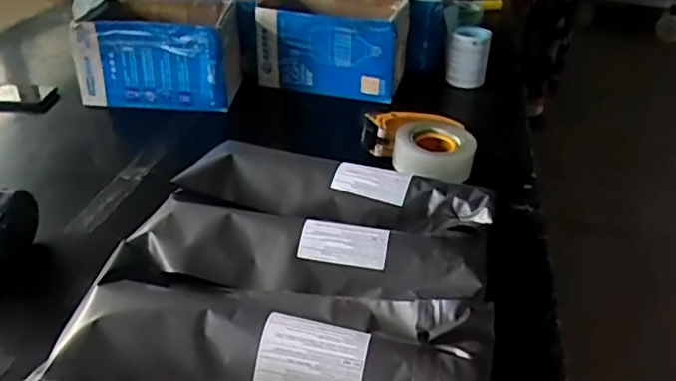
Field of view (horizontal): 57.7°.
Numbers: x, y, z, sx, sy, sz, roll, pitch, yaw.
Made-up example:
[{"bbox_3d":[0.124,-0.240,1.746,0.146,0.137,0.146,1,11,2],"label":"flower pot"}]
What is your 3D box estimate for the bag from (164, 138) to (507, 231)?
[{"bbox_3d":[-0.003,0.007,0.844,0.415,0.057,0.130,10,33,13],"label":"bag"}]

